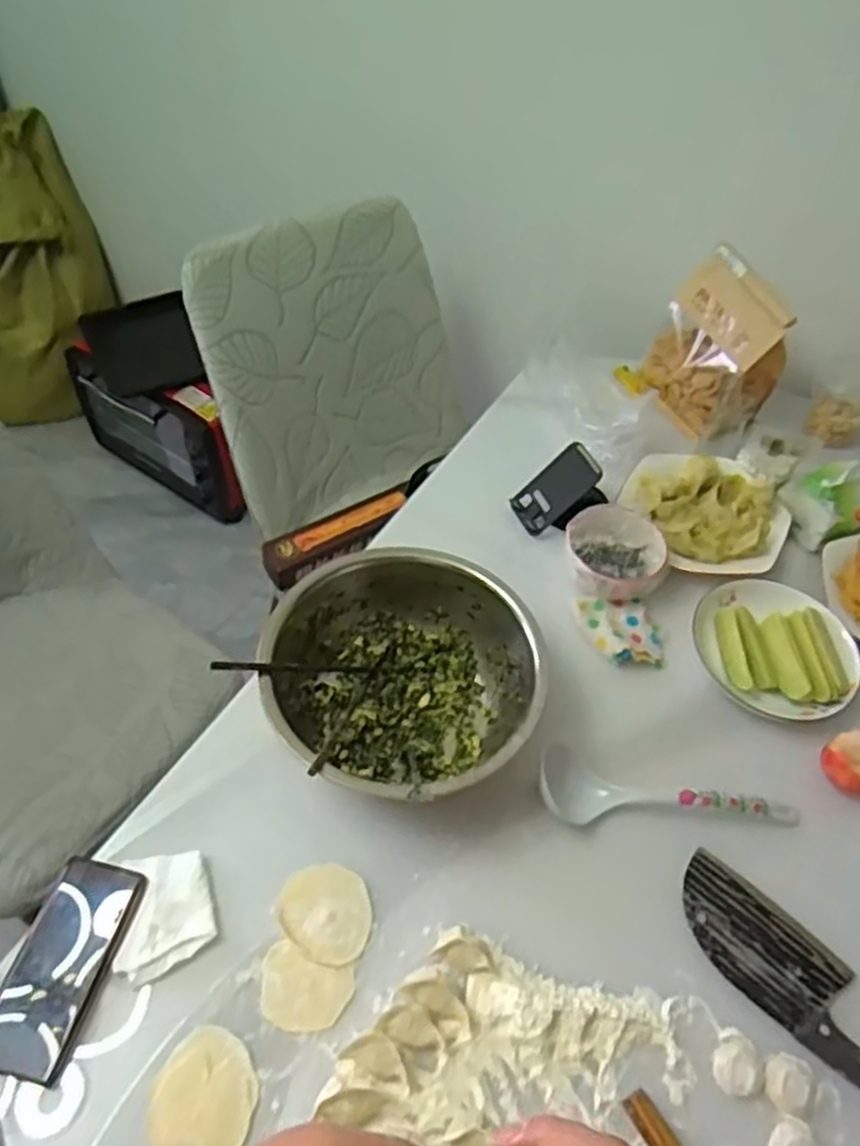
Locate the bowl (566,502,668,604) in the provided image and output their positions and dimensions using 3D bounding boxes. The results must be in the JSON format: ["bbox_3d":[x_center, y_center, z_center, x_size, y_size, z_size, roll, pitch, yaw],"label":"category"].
[{"bbox_3d":[0.213,-0.021,0.905,0.114,0.057,0.104,2,51,-3],"label":"bowl"}]

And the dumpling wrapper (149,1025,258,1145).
[{"bbox_3d":[-0.170,0.394,0.588,0.074,0.006,0.088,15,52,8],"label":"dumpling wrapper"}]

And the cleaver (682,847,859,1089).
[{"bbox_3d":[0.316,0.339,0.657,0.235,0.017,0.088,37,58,23],"label":"cleaver"}]

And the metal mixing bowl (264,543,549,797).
[{"bbox_3d":[-0.024,0.102,0.756,0.243,0.123,0.248,2,51,-3],"label":"metal mixing bowl"}]

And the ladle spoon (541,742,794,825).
[{"bbox_3d":[0.230,0.208,0.745,0.257,0.048,0.071,3,51,-2],"label":"ladle spoon"}]

